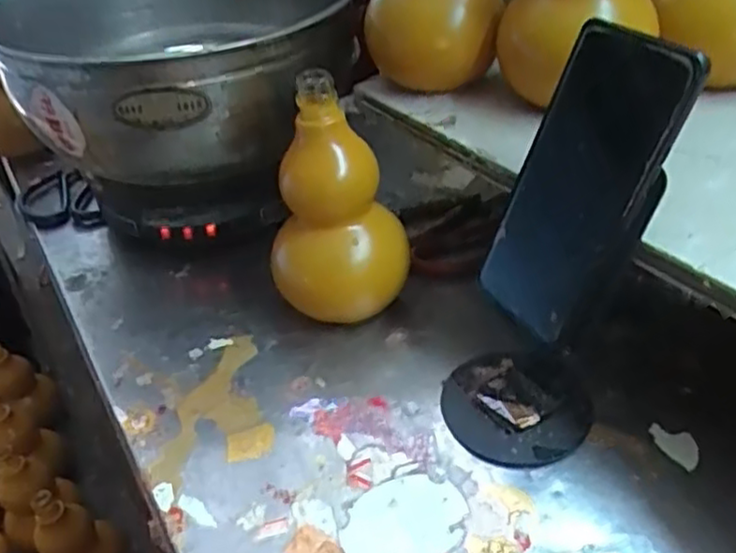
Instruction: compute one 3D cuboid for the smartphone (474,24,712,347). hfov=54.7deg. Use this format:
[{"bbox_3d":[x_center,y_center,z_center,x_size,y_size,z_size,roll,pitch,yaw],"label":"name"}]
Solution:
[{"bbox_3d":[0.113,-0.049,0.390,0.010,0.165,0.077,-2,34,-36],"label":"smartphone"}]

